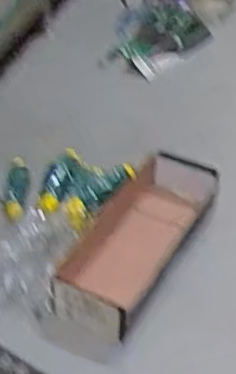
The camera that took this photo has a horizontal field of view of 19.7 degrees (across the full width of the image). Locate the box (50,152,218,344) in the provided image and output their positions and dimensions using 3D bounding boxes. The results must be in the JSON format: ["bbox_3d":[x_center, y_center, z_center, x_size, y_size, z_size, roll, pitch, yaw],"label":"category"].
[{"bbox_3d":[0.026,0.081,1.009,0.143,0.082,0.333,19,43,19],"label":"box"}]

